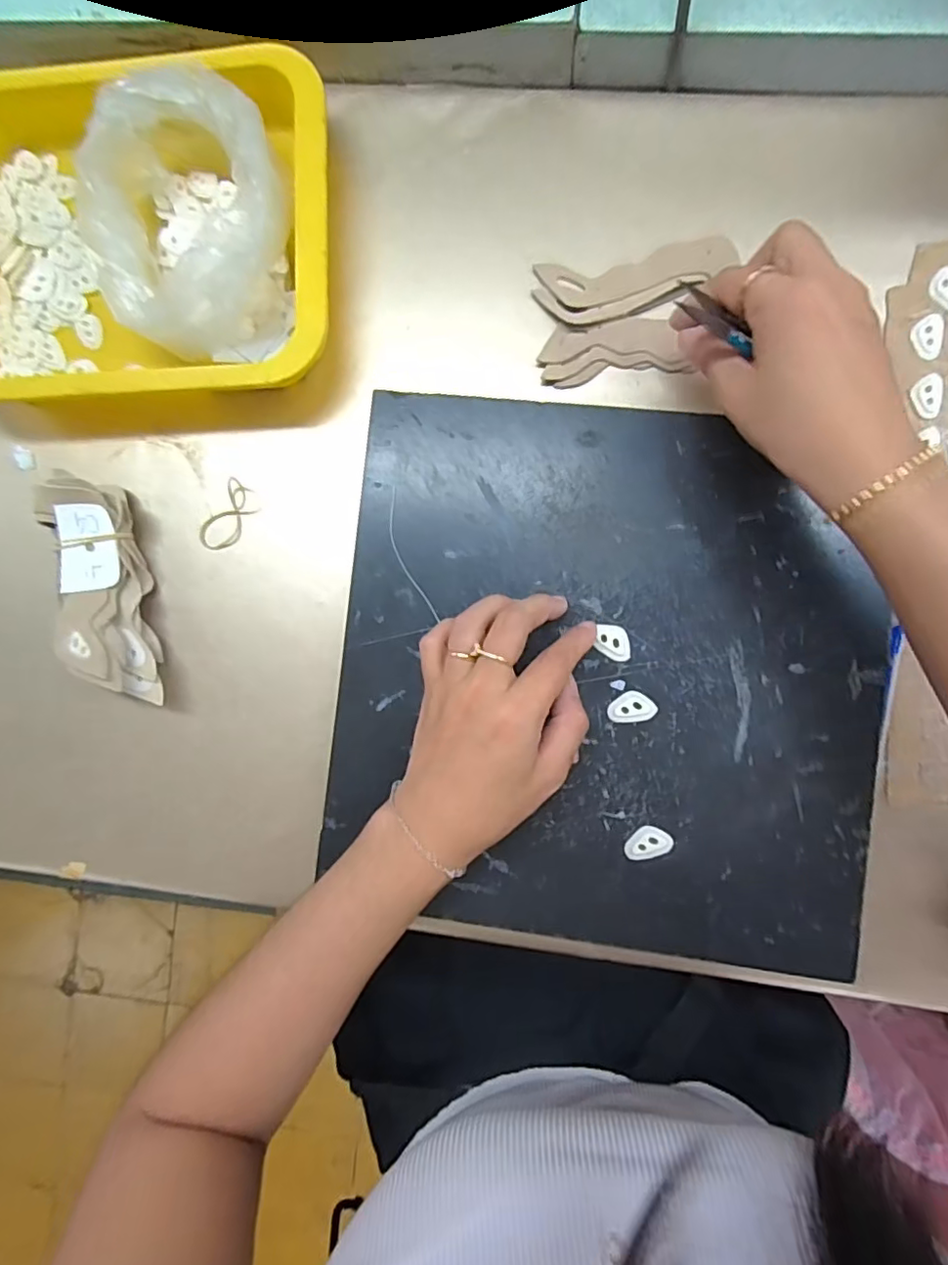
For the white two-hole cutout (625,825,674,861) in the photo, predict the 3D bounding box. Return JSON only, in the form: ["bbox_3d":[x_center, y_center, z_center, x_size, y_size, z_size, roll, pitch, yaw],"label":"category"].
[{"bbox_3d":[0.097,0.118,0.317,0.026,0.004,0.017,-18,88,4],"label":"white two-hole cutout"}]

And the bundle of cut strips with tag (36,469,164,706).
[{"bbox_3d":[-0.234,-0.025,0.351,0.056,0.042,0.146,-13,88,5],"label":"bundle of cut strips with tag"}]

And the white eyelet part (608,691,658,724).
[{"bbox_3d":[0.089,0.042,0.319,0.026,0.004,0.017,-5,89,5],"label":"white eyelet part"}]

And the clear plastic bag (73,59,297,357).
[{"bbox_3d":[-0.166,-0.243,0.340,0.115,0.063,0.140,-18,88,4],"label":"clear plastic bag"}]

